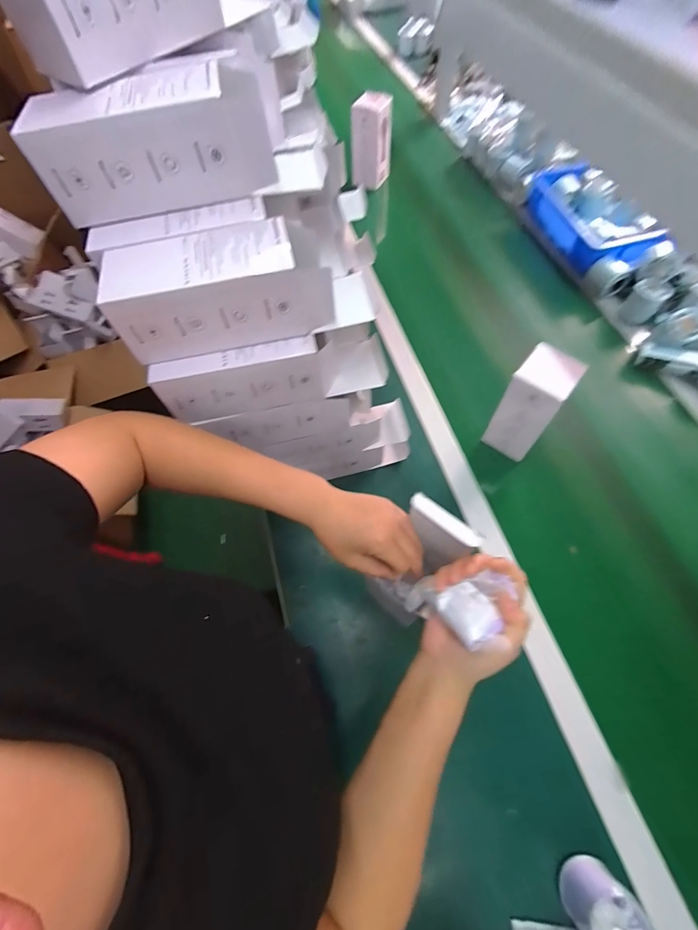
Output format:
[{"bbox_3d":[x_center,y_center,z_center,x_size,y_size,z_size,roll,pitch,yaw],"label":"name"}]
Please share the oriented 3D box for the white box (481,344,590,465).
[{"bbox_3d":[0.266,-0.087,0.555,0.075,0.155,0.074,37,71,16],"label":"white box"}]

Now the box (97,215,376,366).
[{"bbox_3d":[-0.111,-0.164,0.346,0.203,0.068,0.079,-12,66,-5],"label":"box"}]

